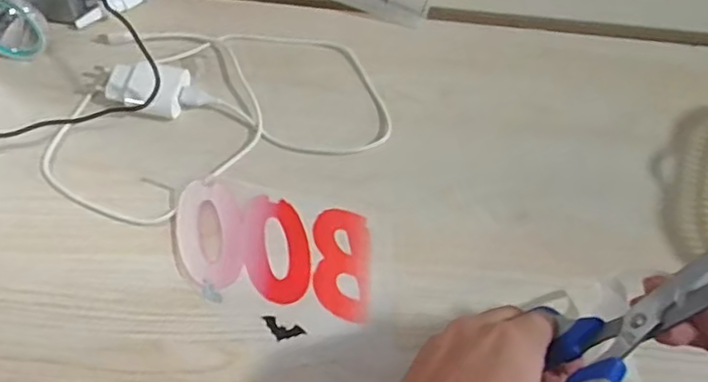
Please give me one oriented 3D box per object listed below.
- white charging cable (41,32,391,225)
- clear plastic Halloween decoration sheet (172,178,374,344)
[{"bbox_3d":[-0.120,-0.089,0.488,0.264,0.037,0.204,-19,65,-13],"label":"white charging cable"},{"bbox_3d":[-0.059,0.050,0.438,0.142,0.005,0.111,9,61,-1],"label":"clear plastic Halloween decoration sheet"}]

